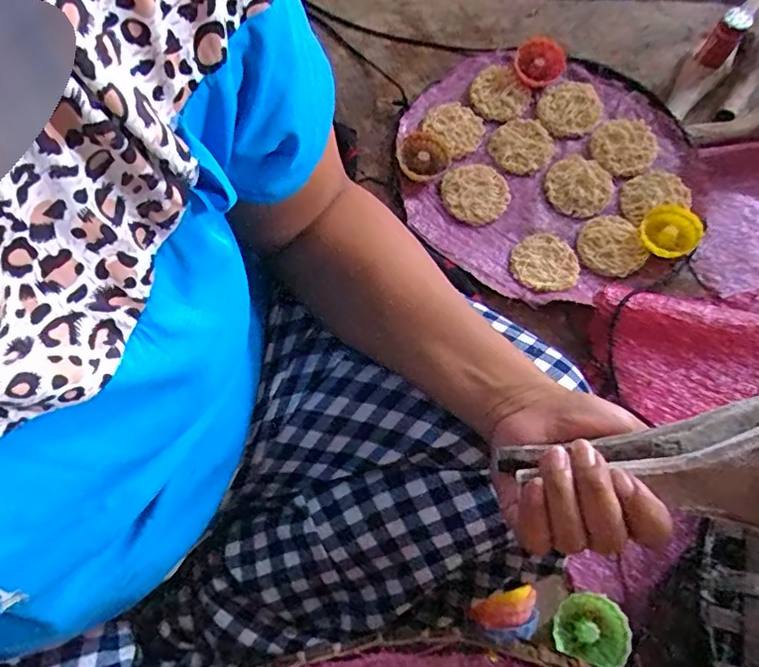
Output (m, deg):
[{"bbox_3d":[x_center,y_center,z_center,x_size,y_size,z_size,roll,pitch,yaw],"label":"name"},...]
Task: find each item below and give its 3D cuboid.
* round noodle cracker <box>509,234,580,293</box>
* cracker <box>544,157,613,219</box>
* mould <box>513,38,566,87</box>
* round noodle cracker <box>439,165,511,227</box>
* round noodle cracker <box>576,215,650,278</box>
[{"bbox_3d":[0.183,-0.080,0.631,0.069,0.008,0.075,1,69,-1],"label":"round noodle cracker"},{"bbox_3d":[0.235,-0.173,0.675,0.075,0.012,0.074,1,69,-1],"label":"cracker"},{"bbox_3d":[0.203,-0.344,0.723,0.060,0.013,0.060,23,100,29],"label":"mould"},{"bbox_3d":[0.114,-0.163,0.668,0.078,0.009,0.074,1,69,-1],"label":"round noodle cracker"},{"bbox_3d":[0.258,-0.097,0.640,0.065,0.004,0.076,-23,66,5],"label":"round noodle cracker"}]

